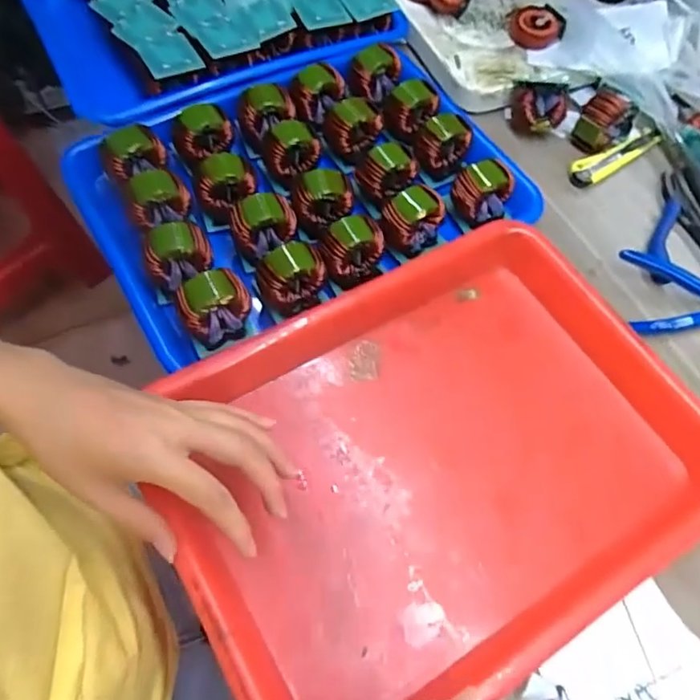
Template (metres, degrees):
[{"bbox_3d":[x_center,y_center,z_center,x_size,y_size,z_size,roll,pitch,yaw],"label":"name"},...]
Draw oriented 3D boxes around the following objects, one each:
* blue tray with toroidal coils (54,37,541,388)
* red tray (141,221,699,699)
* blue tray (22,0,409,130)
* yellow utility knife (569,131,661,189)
[{"bbox_3d":[-0.040,-0.141,0.463,0.327,0.044,0.239,-27,67,-17],"label":"blue tray with toroidal coils"},{"bbox_3d":[0.056,0.067,0.375,0.331,0.047,0.246,-26,67,-17],"label":"red tray"},{"bbox_3d":[-0.141,-0.342,0.560,0.307,0.045,0.242,-26,67,-17],"label":"blue tray"},{"bbox_3d":[0.249,-0.178,0.532,0.106,0.016,0.023,-27,67,-17],"label":"yellow utility knife"}]

